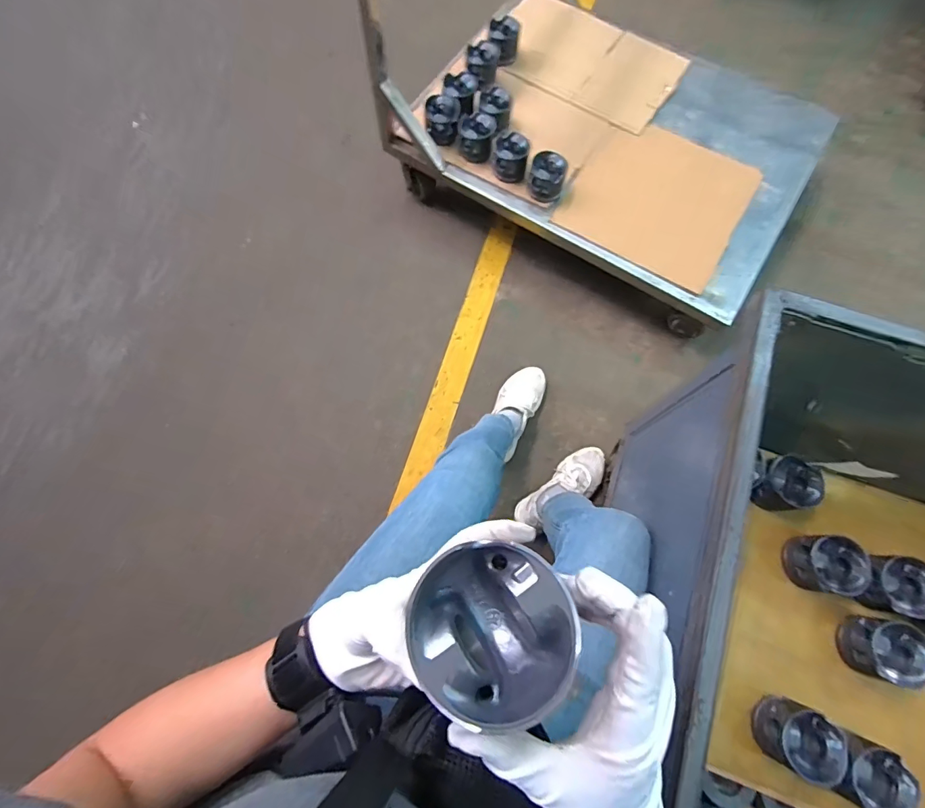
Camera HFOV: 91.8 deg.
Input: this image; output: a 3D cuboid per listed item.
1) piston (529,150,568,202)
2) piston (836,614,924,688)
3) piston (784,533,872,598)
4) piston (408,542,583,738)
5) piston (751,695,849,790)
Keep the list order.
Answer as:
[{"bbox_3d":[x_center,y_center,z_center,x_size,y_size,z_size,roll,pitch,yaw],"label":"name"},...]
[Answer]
[{"bbox_3d":[0.208,-0.557,1.105,0.084,0.079,0.085,0,73,0],"label":"piston"},{"bbox_3d":[0.645,0.375,0.688,0.093,0.064,0.087,0,73,0],"label":"piston"},{"bbox_3d":[0.590,0.261,0.737,0.083,0.087,0.088,0,73,0],"label":"piston"},{"bbox_3d":[0.014,0.122,0.253,0.082,0.061,0.086,15,73,4],"label":"piston"},{"bbox_3d":[0.494,0.494,0.669,0.092,0.083,0.087,0,73,0],"label":"piston"}]

